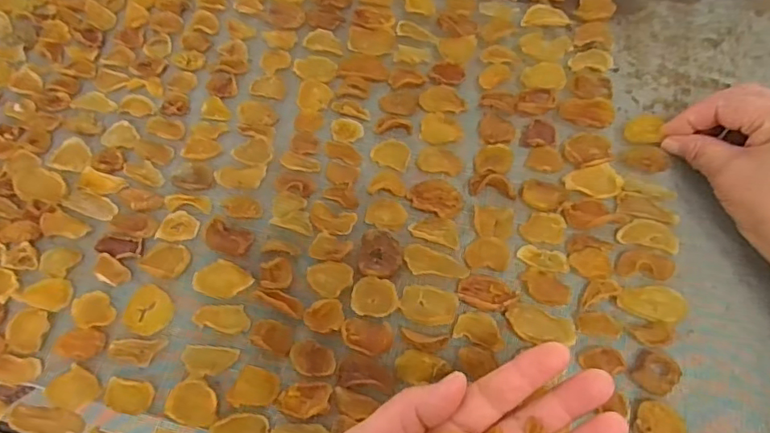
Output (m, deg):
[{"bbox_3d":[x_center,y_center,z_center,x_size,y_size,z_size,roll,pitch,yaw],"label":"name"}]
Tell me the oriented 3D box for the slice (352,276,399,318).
[{"bbox_3d":[-0.006,0.051,0.334,0.028,0.004,0.025,3,63,5],"label":"slice"}]

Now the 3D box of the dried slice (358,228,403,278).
[{"bbox_3d":[-0.003,0.024,0.344,0.028,0.007,0.031,13,65,9],"label":"dried slice"}]

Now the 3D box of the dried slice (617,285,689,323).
[{"bbox_3d":[0.165,0.053,0.324,0.041,0.005,0.024,6,64,6],"label":"dried slice"}]

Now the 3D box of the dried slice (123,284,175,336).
[{"bbox_3d":[-0.152,0.061,0.339,0.030,0.004,0.029,-1,63,3],"label":"dried slice"}]

